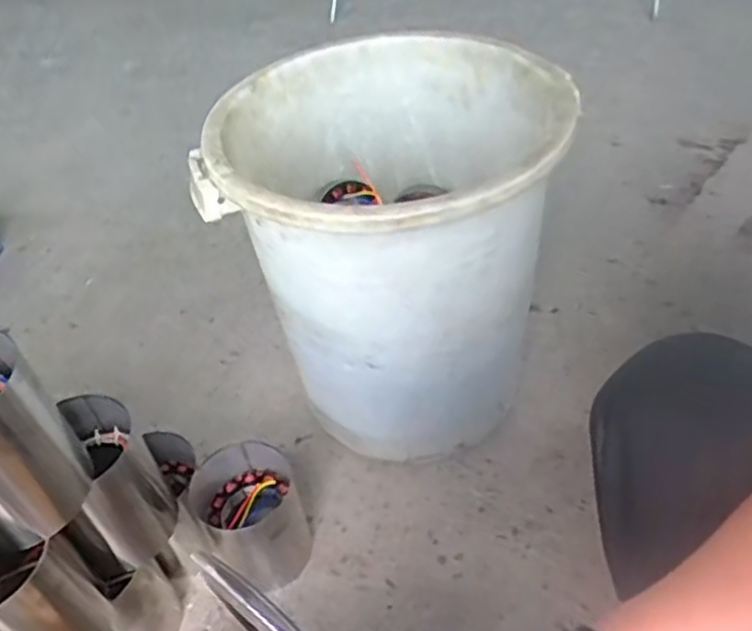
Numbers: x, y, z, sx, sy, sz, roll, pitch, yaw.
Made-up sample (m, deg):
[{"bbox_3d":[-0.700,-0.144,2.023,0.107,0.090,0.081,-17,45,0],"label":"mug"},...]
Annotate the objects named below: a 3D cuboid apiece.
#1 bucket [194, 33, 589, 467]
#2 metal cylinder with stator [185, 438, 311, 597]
[{"bbox_3d":[0.022,-0.078,0.925,0.388,0.446,0.405,-4,44,4],"label":"bucket"},{"bbox_3d":[-0.165,0.263,0.886,0.131,0.139,0.136,-3,44,3],"label":"metal cylinder with stator"}]

